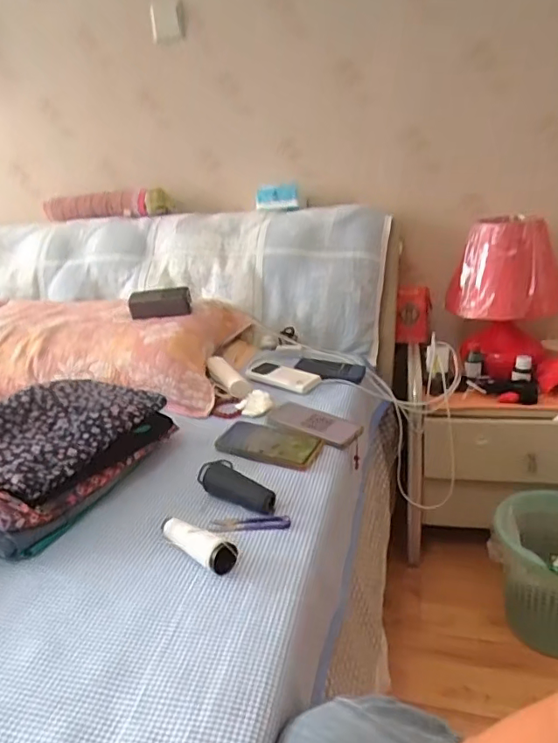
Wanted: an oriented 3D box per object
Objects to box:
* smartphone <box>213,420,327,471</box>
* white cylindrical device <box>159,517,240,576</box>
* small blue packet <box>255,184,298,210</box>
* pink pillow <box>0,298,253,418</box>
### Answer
[{"bbox_3d":[-0.016,0.114,0.833,0.161,0.010,0.084,9,34,24],"label":"smartphone"},{"bbox_3d":[-0.100,0.197,0.599,0.119,0.031,0.026,13,24,38],"label":"white cylindrical device"},{"bbox_3d":[-0.009,-0.443,1.327,0.101,0.060,0.041,3,23,16],"label":"small blue packet"},{"bbox_3d":[-0.447,-0.056,1.138,0.680,0.147,0.359,0,22,10],"label":"pink pillow"}]

